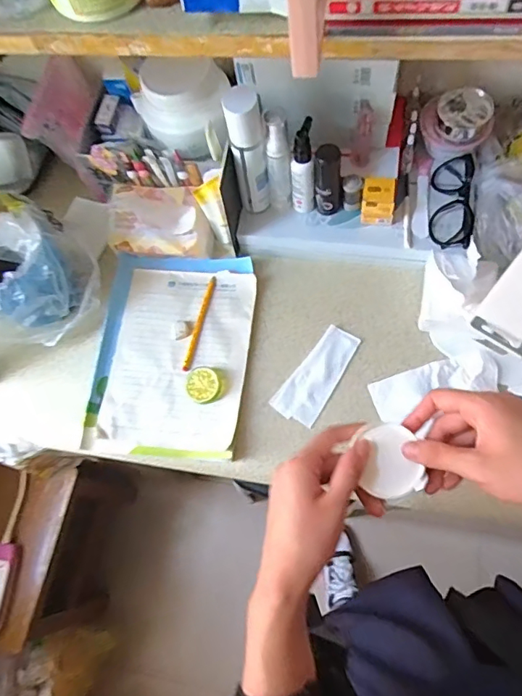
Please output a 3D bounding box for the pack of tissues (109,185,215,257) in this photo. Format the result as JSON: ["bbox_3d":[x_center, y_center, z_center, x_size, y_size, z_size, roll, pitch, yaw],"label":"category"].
[{"bbox_3d":[-0.147,-0.181,0.713,0.148,0.061,0.088,6,67,5],"label":"pack of tissues"}]

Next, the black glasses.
[{"bbox_3d":[0.255,-0.195,0.666,0.051,0.034,0.142,7,67,6],"label":"black glasses"}]

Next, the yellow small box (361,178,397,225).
[{"bbox_3d":[0.155,-0.194,0.663,0.044,0.048,0.048,3,67,4],"label":"yellow small box"}]

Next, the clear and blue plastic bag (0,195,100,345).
[{"bbox_3d":[-0.331,-0.093,0.655,0.160,0.120,0.177,33,72,15],"label":"clear and blue plastic bag"}]

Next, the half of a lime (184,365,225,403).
[{"bbox_3d":[-0.074,0.048,0.660,0.048,0.016,0.049,-1,67,2],"label":"half of a lime"}]

